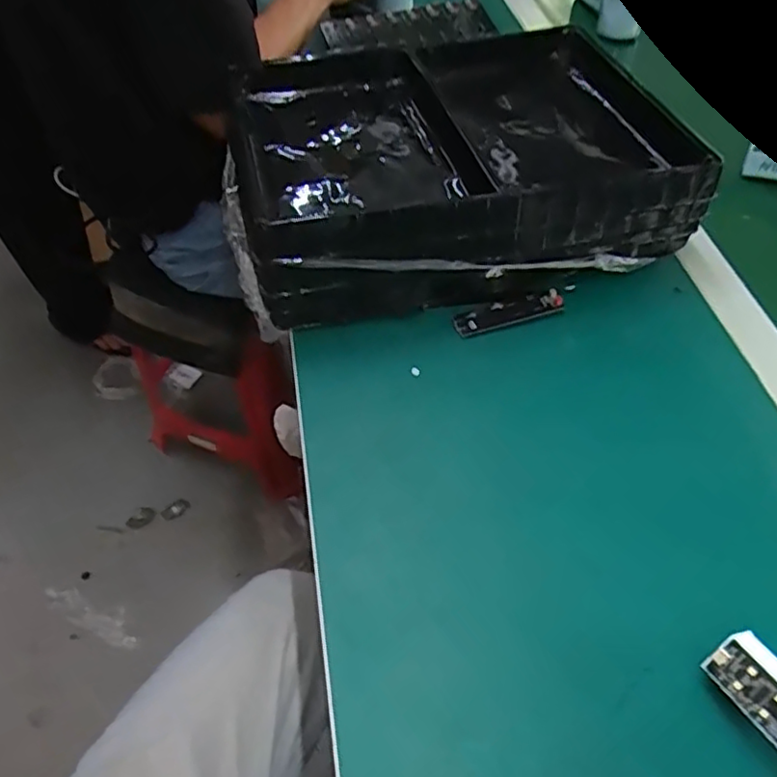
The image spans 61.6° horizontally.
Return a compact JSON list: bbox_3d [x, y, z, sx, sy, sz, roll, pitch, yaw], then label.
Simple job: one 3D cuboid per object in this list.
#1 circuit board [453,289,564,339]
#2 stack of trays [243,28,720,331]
[{"bbox_3d":[0.099,-0.061,0.534,0.093,0.009,0.022,-17,54,-12],"label":"circuit board"},{"bbox_3d":[0.056,-0.211,0.599,0.384,0.093,0.288,-14,54,-10],"label":"stack of trays"}]

